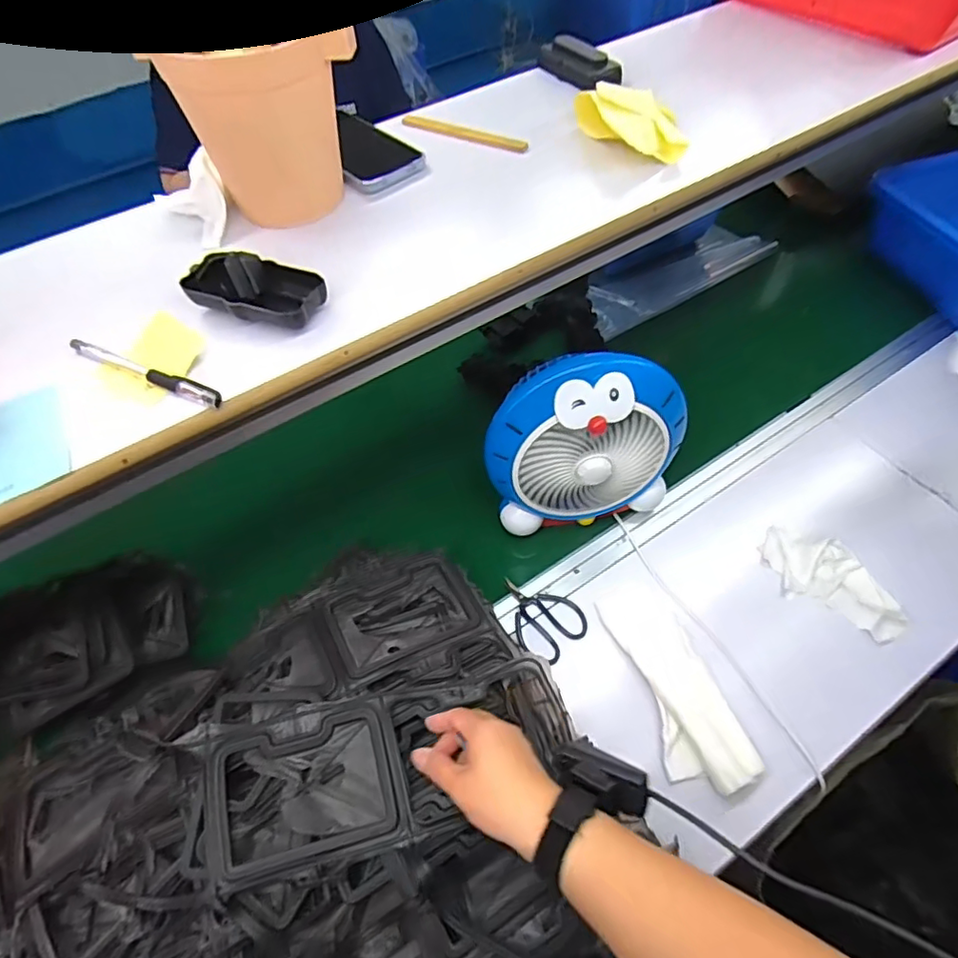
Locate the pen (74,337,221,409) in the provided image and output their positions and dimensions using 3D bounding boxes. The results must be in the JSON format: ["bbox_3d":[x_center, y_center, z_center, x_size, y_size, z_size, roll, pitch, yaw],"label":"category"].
[{"bbox_3d":[-0.249,-0.080,0.431,0.147,0.010,0.013,22,60,17],"label":"pen"}]

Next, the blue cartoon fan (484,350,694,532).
[{"bbox_3d":[0.120,-0.046,0.700,0.217,0.228,0.116,-9,56,-4],"label":"blue cartoon fan"}]

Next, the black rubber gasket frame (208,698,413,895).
[{"bbox_3d":[-0.151,0.274,0.513,0.164,0.012,0.121,-12,61,-10],"label":"black rubber gasket frame"}]

